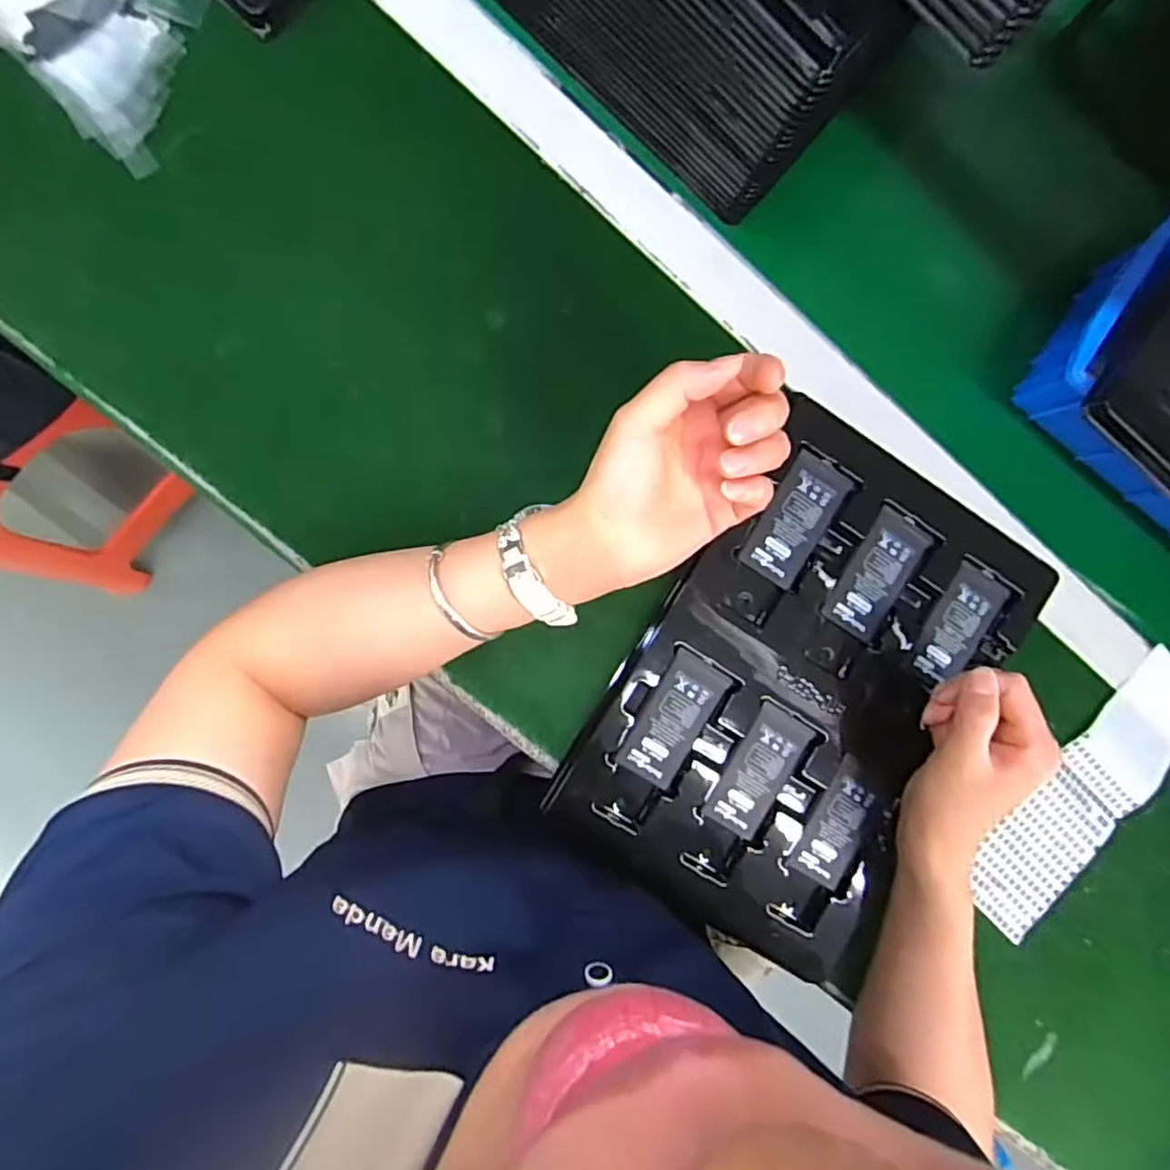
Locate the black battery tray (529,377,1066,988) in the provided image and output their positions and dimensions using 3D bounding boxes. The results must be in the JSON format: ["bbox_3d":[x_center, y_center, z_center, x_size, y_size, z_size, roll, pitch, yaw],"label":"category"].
[{"bbox_3d":[0.158,0.073,0.453,0.237,0.029,0.333,32,88,-8],"label":"black battery tray"}]

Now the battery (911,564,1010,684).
[{"bbox_3d":[0.261,0.030,0.458,0.042,0.007,0.081,26,89,-8],"label":"battery"}]

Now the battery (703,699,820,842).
[{"bbox_3d":[0.119,0.126,0.444,0.046,0.004,0.087,29,89,-8],"label":"battery"}]

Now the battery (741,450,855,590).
[{"bbox_3d":[0.142,-0.043,0.442,0.045,0.005,0.087,29,89,-8],"label":"battery"}]

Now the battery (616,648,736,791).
[{"bbox_3d":[0.060,0.090,0.434,0.045,0.004,0.087,31,88,-8],"label":"battery"}]

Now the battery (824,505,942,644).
[{"bbox_3d":[0.203,-0.007,0.451,0.044,0.004,0.087,32,88,-8],"label":"battery"}]

